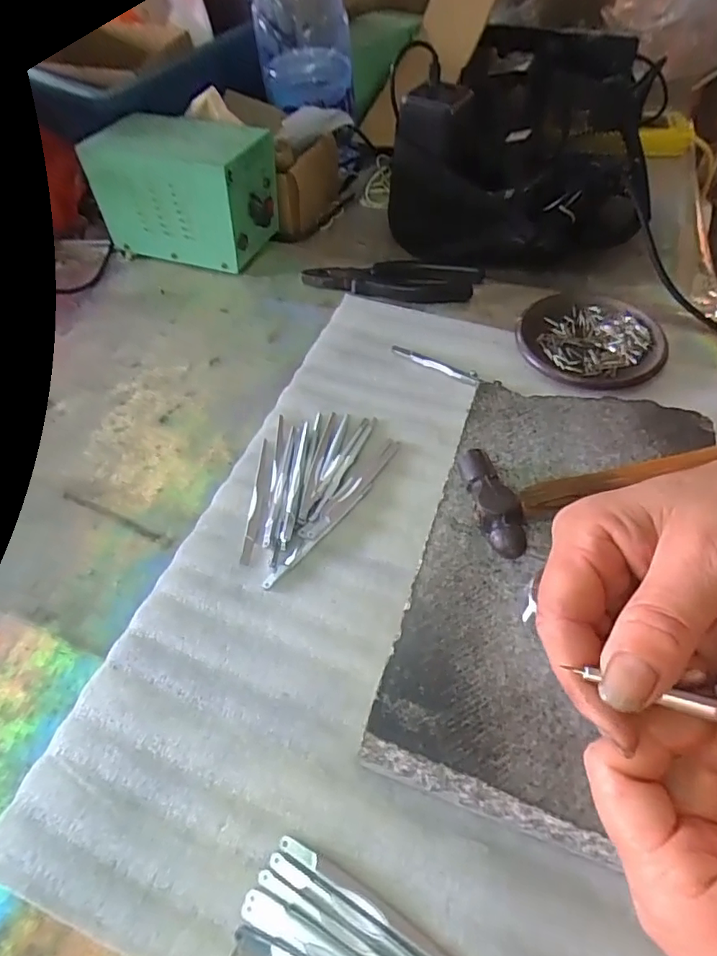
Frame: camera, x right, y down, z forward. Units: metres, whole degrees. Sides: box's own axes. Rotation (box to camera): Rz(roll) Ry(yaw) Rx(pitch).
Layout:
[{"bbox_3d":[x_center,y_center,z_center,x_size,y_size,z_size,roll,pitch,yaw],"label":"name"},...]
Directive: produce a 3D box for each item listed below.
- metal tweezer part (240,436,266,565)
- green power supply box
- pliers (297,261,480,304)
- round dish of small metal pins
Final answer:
[{"bbox_3d":[-0.073,0.015,0.375,0.007,0.004,0.102,-2,54,4],"label":"metal tweezer part"},{"bbox_3d":[-0.169,-0.286,0.532,0.160,0.106,0.090,18,58,17],"label":"green power supply box"},{"bbox_3d":[0.030,-0.188,0.496,0.160,0.012,0.054,9,55,11],"label":"pliers"},{"bbox_3d":[0.187,-0.115,0.435,0.108,0.013,0.118,-2,54,3],"label":"round dish of small metal pins"}]

